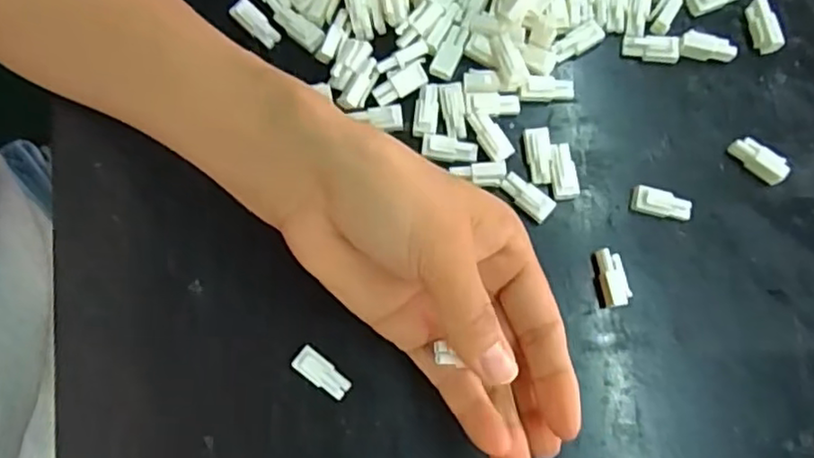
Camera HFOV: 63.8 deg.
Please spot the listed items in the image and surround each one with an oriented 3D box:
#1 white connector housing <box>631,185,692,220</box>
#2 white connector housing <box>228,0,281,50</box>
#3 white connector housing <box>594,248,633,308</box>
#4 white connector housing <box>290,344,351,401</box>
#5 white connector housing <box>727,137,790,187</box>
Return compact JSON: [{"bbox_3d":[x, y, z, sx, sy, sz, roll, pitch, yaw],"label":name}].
[{"bbox_3d":[0.113,-0.011,0.290,0.026,0.009,0.011,13,78,2],"label":"white connector housing"},{"bbox_3d":[-0.071,-0.096,0.305,0.025,0.008,0.011,43,81,8],"label":"white connector housing"},{"bbox_3d":[0.089,0.021,0.283,0.011,0.010,0.025,-11,78,-3],"label":"white connector housing"},{"bbox_3d":[-0.035,0.060,0.274,0.025,0.008,0.011,36,80,7],"label":"white connector housing"},{"bbox_3d":[0.158,-0.031,0.294,0.026,0.011,0.010,40,81,7],"label":"white connector housing"}]

